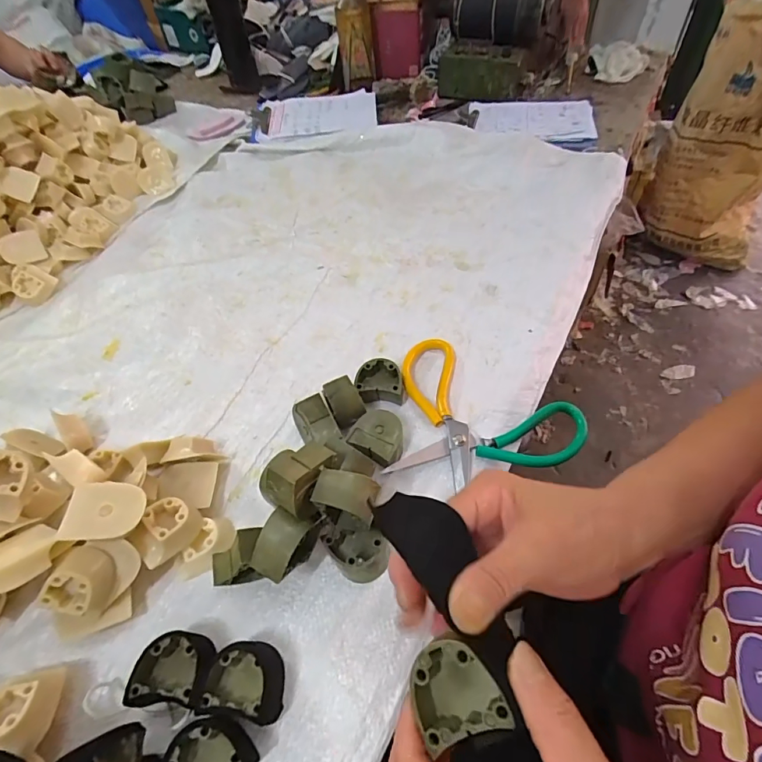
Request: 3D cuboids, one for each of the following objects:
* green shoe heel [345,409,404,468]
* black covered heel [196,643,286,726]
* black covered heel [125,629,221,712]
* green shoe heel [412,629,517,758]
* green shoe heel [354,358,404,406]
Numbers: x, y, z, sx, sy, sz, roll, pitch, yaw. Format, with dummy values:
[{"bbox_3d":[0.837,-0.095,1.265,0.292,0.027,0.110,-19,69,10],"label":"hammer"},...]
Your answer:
[{"bbox_3d":[-0.001,0.050,0.384,0.046,0.026,0.040,25,58,20],"label":"green shoe heel"},{"bbox_3d":[-0.087,0.194,0.287,0.047,0.027,0.041,6,54,8],"label":"black covered heel"},{"bbox_3d":[-0.134,0.193,0.293,0.047,0.028,0.042,6,54,8],"label":"black covered heel"},{"bbox_3d":[0.037,0.138,0.204,0.043,0.033,0.037,-35,62,17],"label":"green shoe heel"},{"bbox_3d":[-0.001,0.002,0.426,0.045,0.029,0.037,-4,53,1],"label":"green shoe heel"}]

